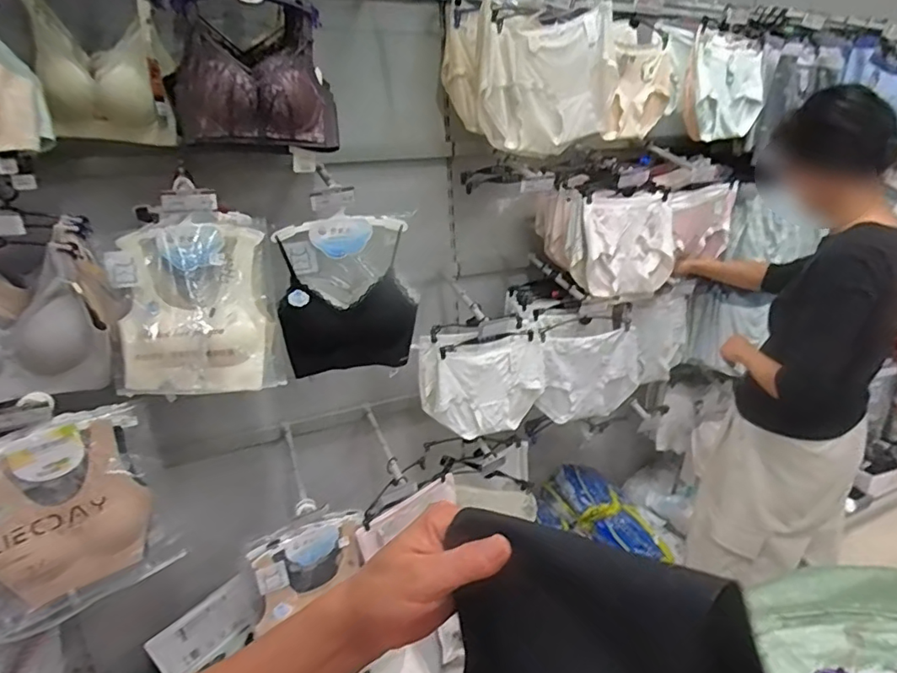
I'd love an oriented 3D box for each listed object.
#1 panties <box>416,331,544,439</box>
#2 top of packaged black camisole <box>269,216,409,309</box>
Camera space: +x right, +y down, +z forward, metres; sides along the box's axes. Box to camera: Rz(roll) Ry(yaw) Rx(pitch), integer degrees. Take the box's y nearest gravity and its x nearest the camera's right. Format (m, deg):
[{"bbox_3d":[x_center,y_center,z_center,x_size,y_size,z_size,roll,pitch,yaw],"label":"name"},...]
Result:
[{"bbox_3d":[0.105,0.123,1.471,0.364,0.273,0.083,-8,20,-14],"label":"panties"},{"bbox_3d":[-0.230,-0.167,1.179,0.269,0.180,0.045,-8,20,-16],"label":"top of packaged black camisole"}]

